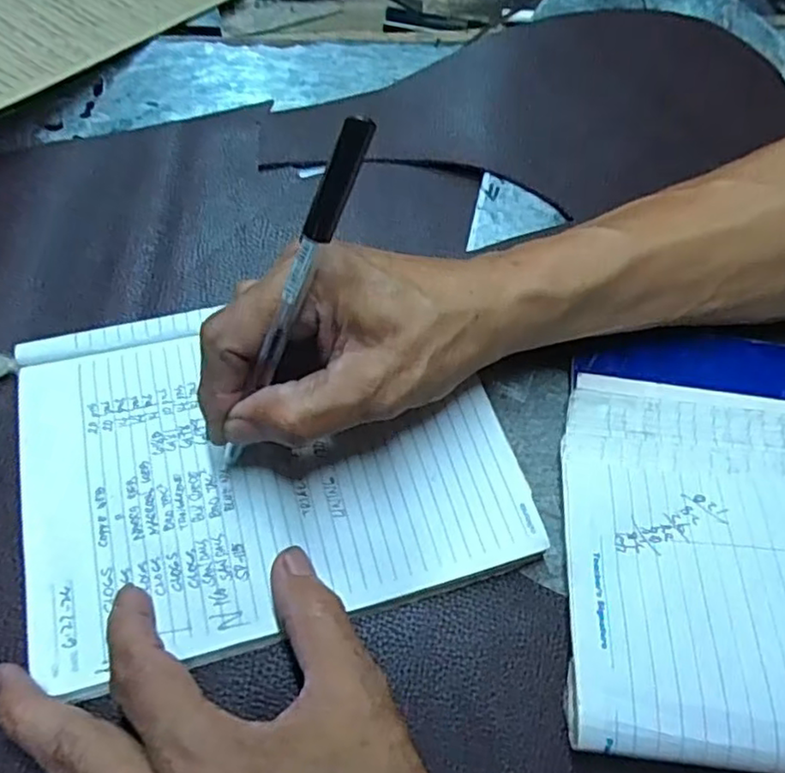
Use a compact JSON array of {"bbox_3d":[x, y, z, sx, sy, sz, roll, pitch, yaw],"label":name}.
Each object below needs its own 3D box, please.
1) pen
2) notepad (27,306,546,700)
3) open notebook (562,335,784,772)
[{"bbox_3d":[-0.040,-0.023,0.232,0.011,0.153,0.006,42,36,18],"label":"pen"},{"bbox_3d":[-0.052,0.025,0.278,0.195,0.008,0.147,-13,63,-9],"label":"notepad"},{"bbox_3d":[0.176,0.058,0.269,0.206,0.030,0.181,9,61,-3],"label":"open notebook"}]

